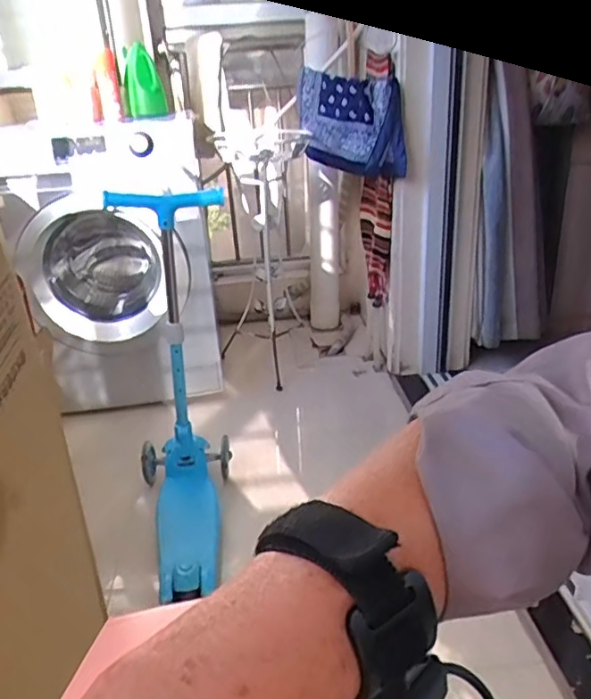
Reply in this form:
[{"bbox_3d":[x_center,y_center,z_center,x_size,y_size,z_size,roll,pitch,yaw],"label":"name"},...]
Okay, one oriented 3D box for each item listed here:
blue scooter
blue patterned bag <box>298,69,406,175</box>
[{"bbox_3d":[-0.205,0.073,1.212,0.248,0.678,0.465,-10,26,-14],"label":"blue scooter"},{"bbox_3d":[0.158,-0.657,1.772,0.059,0.268,0.453,-20,30,-33],"label":"blue patterned bag"}]

